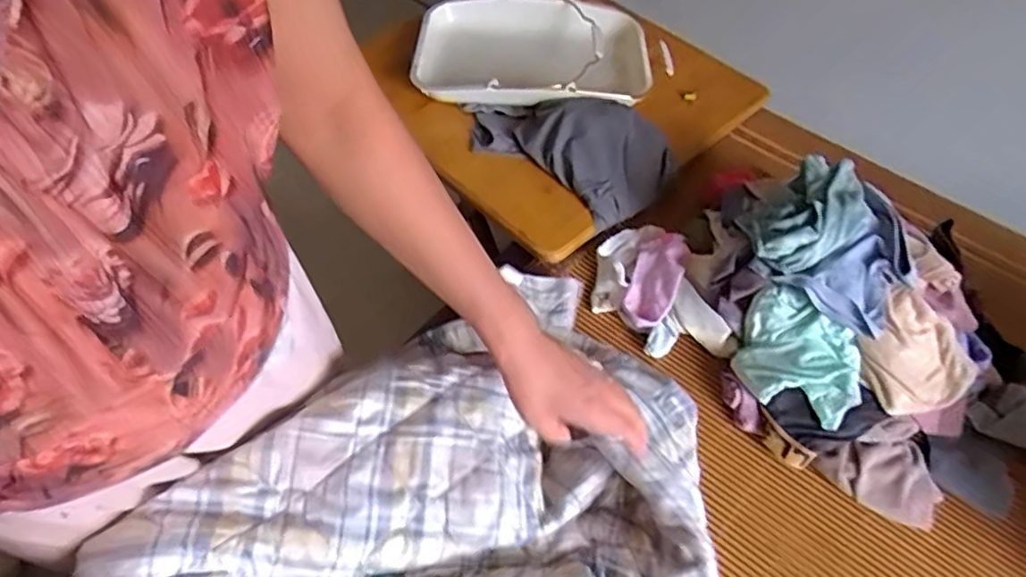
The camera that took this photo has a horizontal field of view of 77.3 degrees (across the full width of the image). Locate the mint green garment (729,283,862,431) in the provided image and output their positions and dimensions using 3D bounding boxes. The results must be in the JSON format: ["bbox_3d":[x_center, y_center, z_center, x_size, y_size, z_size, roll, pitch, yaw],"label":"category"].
[{"bbox_3d":[0.335,0.083,0.757,0.140,0.070,0.122,27,60,14],"label":"mint green garment"}]

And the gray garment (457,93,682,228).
[{"bbox_3d":[0.082,-0.239,1.001,0.331,0.067,0.184,34,61,18],"label":"gray garment"}]

